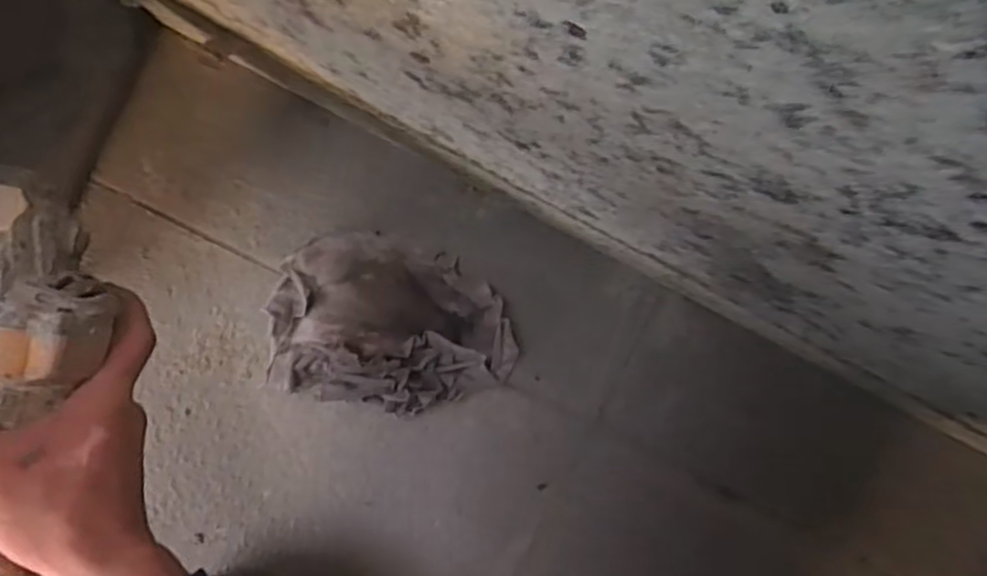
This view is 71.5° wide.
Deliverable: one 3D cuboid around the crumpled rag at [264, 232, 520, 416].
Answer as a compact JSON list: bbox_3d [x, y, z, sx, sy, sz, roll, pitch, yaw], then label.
[{"bbox_3d":[-0.068,0.028,0.472,0.174,0.052,0.119,12,93,-6],"label":"crumpled rag"}]

